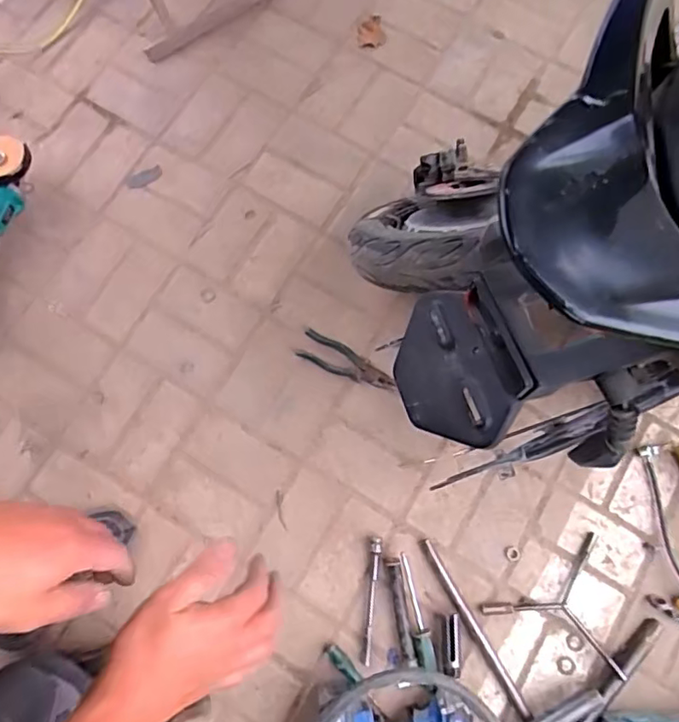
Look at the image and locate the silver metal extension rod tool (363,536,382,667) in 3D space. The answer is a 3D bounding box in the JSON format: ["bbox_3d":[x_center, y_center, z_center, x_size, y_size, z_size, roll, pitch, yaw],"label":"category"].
[{"bbox_3d":[0.052,0.398,0.940,0.017,0.014,0.201,7,80,2],"label":"silver metal extension rod tool"}]

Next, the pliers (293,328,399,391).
[{"bbox_3d":[0.015,0.004,1.019,0.187,0.009,0.057,26,81,6],"label":"pliers"}]

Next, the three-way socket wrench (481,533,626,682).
[{"bbox_3d":[0.342,0.407,0.930,0.206,0.043,0.215,-5,79,0],"label":"three-way socket wrench"}]

